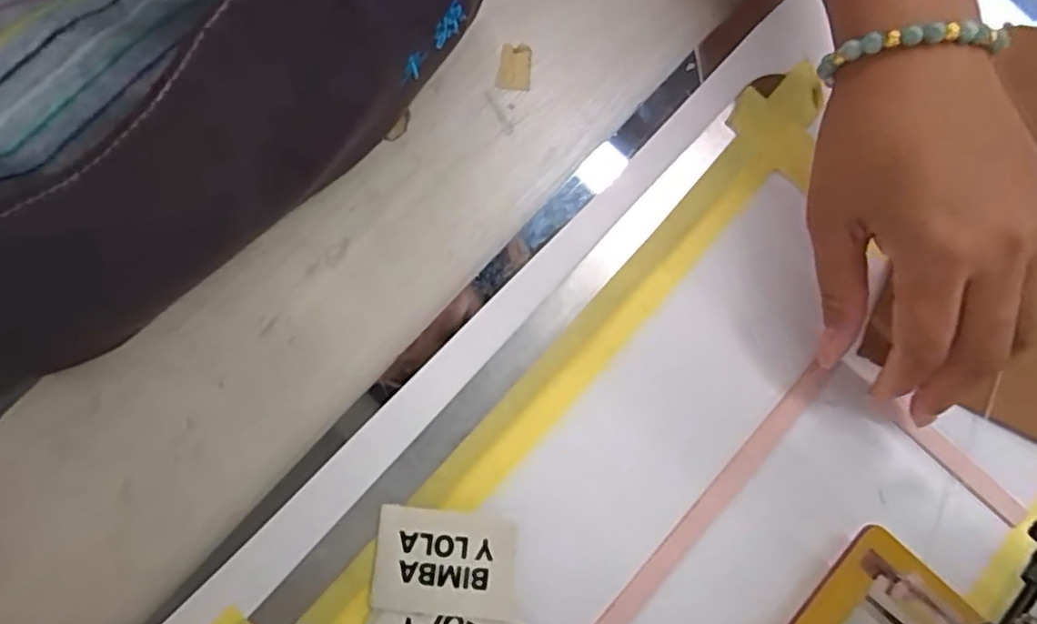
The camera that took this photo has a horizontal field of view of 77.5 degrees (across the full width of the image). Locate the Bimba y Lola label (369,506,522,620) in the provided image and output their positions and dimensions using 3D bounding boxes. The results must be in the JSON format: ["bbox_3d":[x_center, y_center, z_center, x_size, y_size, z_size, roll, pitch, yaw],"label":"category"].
[{"bbox_3d":[-0.030,0.105,0.270,0.060,0.004,0.040,6,77,0],"label":"Bimba y Lola label"}]

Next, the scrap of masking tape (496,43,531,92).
[{"bbox_3d":[-0.002,-0.127,0.335,0.017,0.004,0.025,4,77,0],"label":"scrap of masking tape"}]

